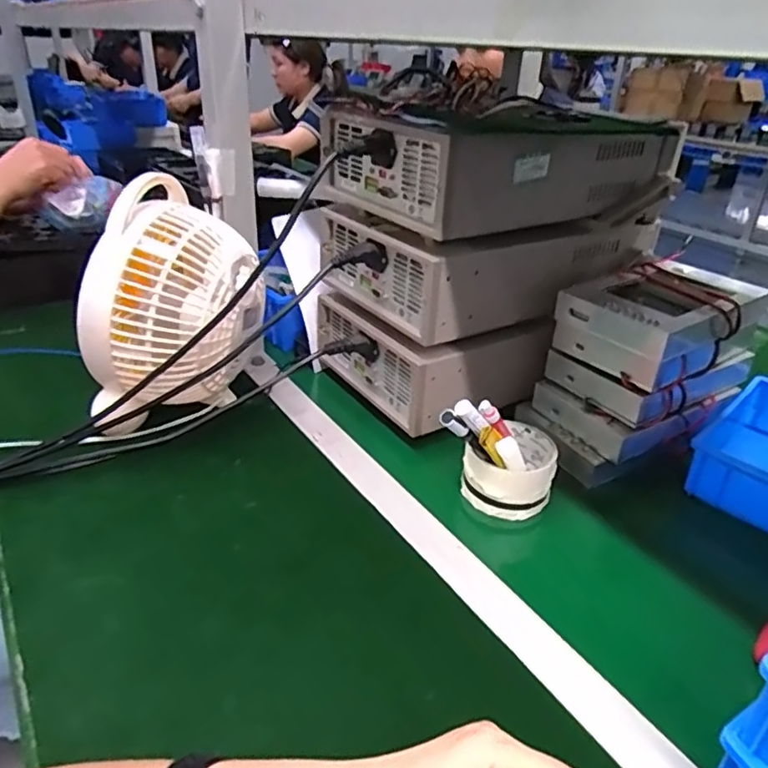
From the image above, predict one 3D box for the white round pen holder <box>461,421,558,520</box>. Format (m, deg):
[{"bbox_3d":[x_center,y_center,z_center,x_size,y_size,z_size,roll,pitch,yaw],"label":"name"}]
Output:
[{"bbox_3d":[0.122,0.084,0.587,0.083,0.057,0.088,1,29,-1],"label":"white round pen holder"}]

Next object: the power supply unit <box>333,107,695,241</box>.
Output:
[{"bbox_3d":[0.123,-0.242,0.650,0.342,0.095,0.218,-17,34,-29],"label":"power supply unit"}]

